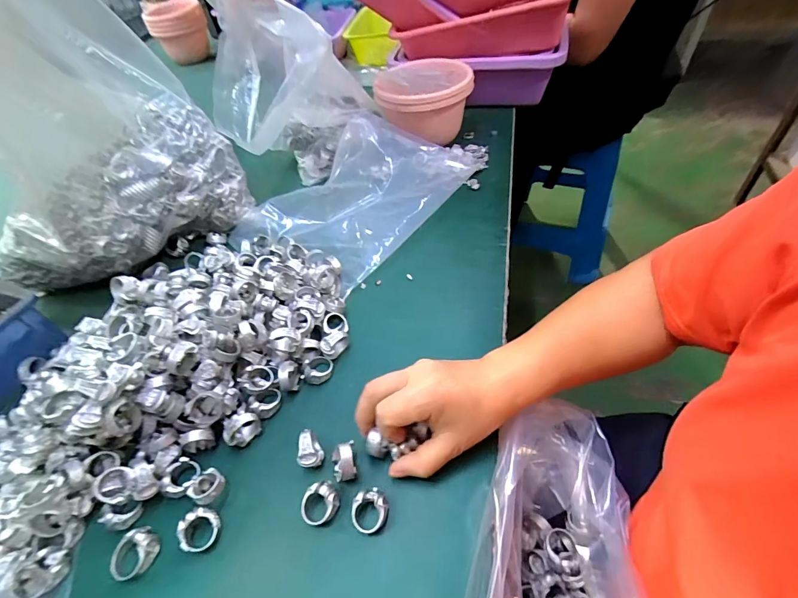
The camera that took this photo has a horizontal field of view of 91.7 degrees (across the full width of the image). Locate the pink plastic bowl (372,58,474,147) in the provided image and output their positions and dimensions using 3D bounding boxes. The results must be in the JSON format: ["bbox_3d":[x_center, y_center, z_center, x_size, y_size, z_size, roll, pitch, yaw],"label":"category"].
[{"bbox_3d":[0.038,-0.297,0.578,0.139,0.090,0.120,-6,48,4],"label":"pink plastic bowl"}]

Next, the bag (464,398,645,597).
[{"bbox_3d":[0.122,0.179,0.302,0.111,0.136,0.195,14,52,15],"label":"bag"}]

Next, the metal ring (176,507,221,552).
[{"bbox_3d":[-0.150,0.173,0.290,0.028,0.011,0.027,-5,48,5],"label":"metal ring"}]

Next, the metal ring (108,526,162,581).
[{"bbox_3d":[-0.195,0.186,0.284,0.033,0.010,0.029,-38,53,-23],"label":"metal ring"}]

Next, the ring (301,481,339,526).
[{"bbox_3d":[-0.060,0.154,0.292,0.029,0.010,0.025,-33,52,-19],"label":"ring"}]

